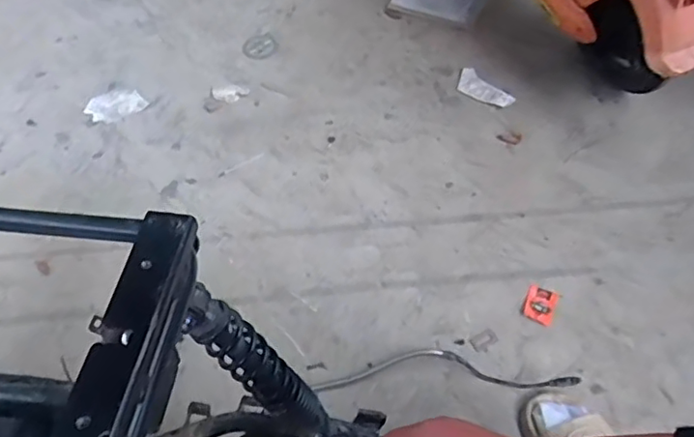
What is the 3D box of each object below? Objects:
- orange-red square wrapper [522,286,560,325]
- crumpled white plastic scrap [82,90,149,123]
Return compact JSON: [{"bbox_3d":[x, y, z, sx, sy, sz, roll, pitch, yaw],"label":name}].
[{"bbox_3d":[0.351,0.154,1.066,0.053,0.009,0.067,21,58,16],"label":"orange-red square wrapper"},{"bbox_3d":[-0.526,-0.259,1.336,0.130,0.024,0.065,-21,57,-12],"label":"crumpled white plastic scrap"}]

